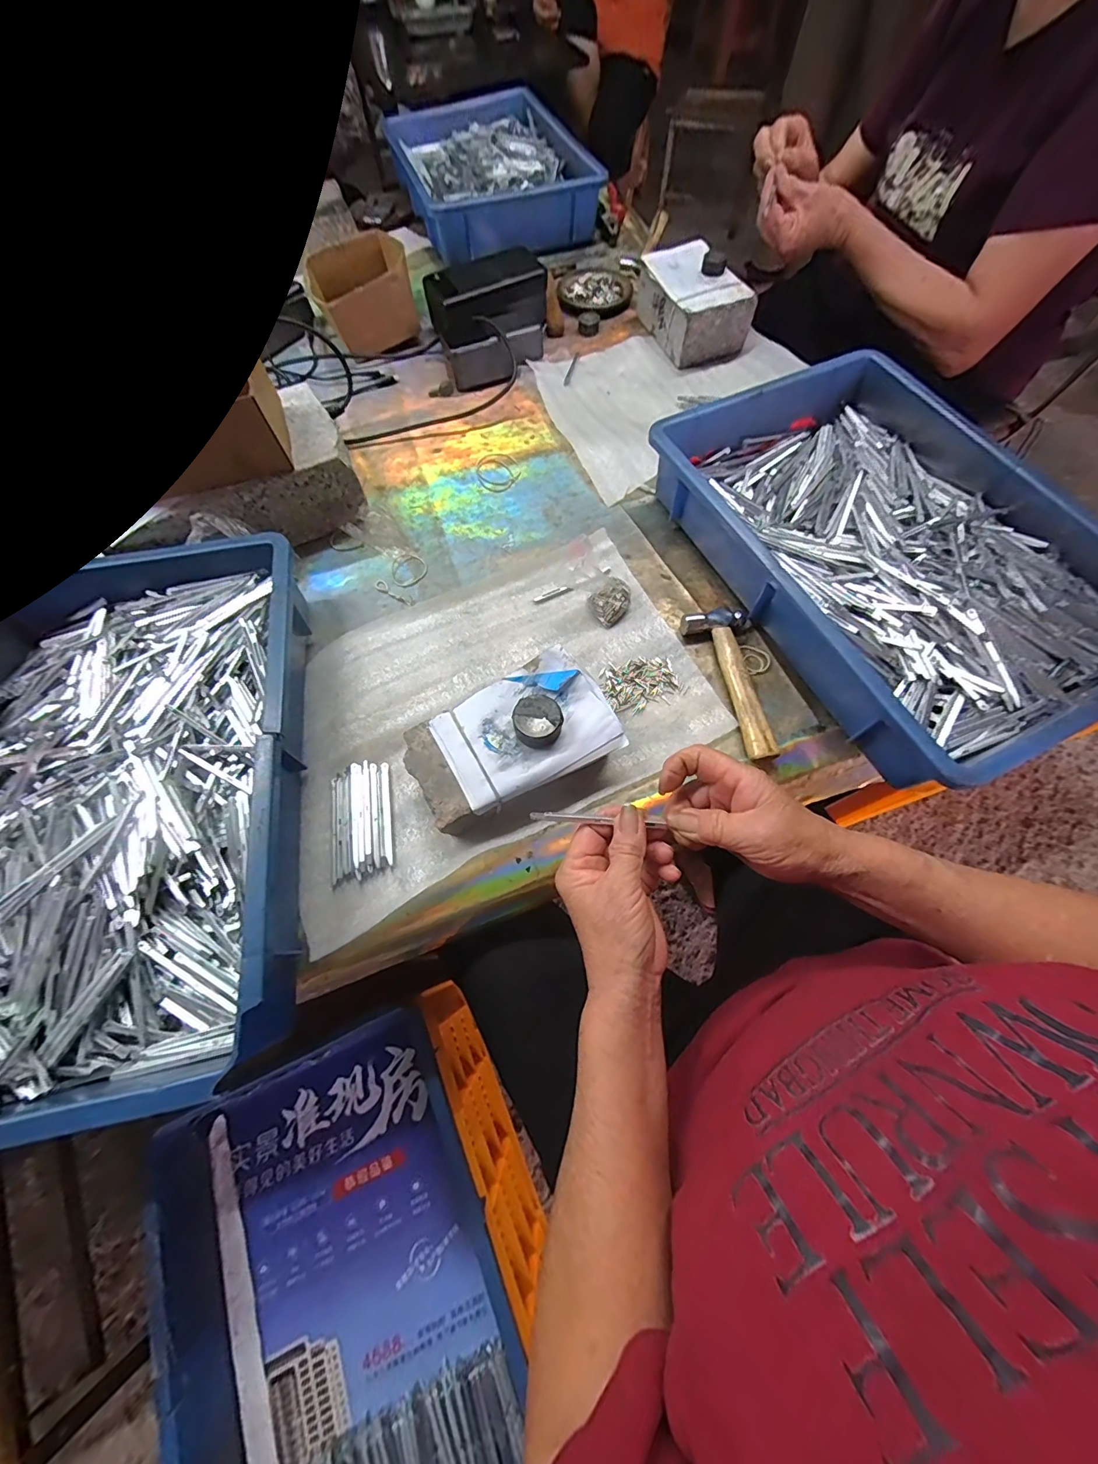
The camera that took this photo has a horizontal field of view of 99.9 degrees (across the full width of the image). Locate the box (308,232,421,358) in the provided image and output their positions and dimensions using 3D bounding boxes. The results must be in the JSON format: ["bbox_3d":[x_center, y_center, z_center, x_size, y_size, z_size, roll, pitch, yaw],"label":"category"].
[{"bbox_3d":[-0.257,-0.613,0.656,0.133,0.077,0.146,-27,68,-10],"label":"box"}]

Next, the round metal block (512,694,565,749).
[{"bbox_3d":[-0.009,-0.009,0.369,0.038,0.021,0.036,-1,66,2],"label":"round metal block"}]

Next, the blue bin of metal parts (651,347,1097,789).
[{"bbox_3d":[0.323,-0.180,0.455,0.283,0.087,0.431,-24,68,-9],"label":"blue bin of metal parts"}]

